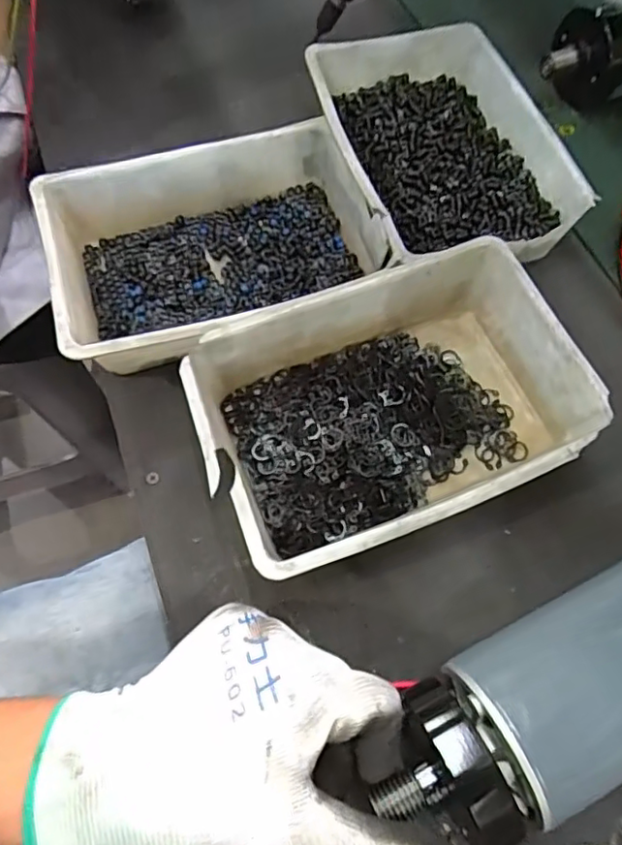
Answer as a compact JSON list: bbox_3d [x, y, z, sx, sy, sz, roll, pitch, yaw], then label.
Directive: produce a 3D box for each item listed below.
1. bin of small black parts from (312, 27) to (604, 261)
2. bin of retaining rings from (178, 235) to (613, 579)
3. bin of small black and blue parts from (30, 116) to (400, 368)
[{"bbox_3d":[0.088,-0.191,0.436,0.148,0.055,0.200,-15,66,-10],"label":"bin of small black parts"},{"bbox_3d":[0.044,-0.008,0.343,0.205,0.059,0.142,-21,67,-12],"label":"bin of retaining rings"},{"bbox_3d":[-0.062,-0.113,0.393,0.195,0.056,0.145,-16,66,-10],"label":"bin of small black and blue parts"}]

